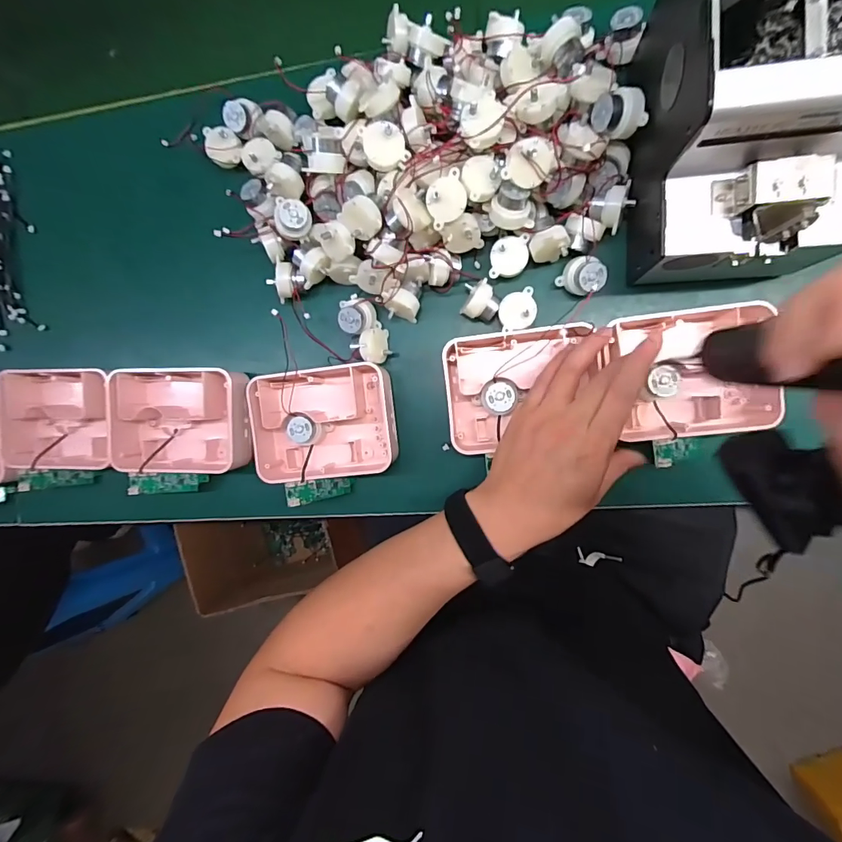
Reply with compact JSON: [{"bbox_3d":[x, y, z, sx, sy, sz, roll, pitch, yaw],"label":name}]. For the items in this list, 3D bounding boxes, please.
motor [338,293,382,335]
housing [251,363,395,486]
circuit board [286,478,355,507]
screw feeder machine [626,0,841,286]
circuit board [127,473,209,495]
[{"bbox_3d":[-0.060,-0.099,0.407,0.032,0.026,0.036,-18,89,9],"label":"motor"},{"bbox_3d":[-0.090,0.002,0.415,0.126,0.054,0.102,-5,90,9],"label":"housing"},{"bbox_3d":[-0.094,0.066,0.414,0.066,0.005,0.021,-5,92,-33],"label":"circuit board"},{"bbox_3d":[0.222,-0.207,0.287,0.139,0.125,0.184,0,91,9],"label":"screw feeder machine"},{"bbox_3d":[-0.251,0.063,0.435,0.068,0.005,0.024,4,111,-20],"label":"circuit board"}]

